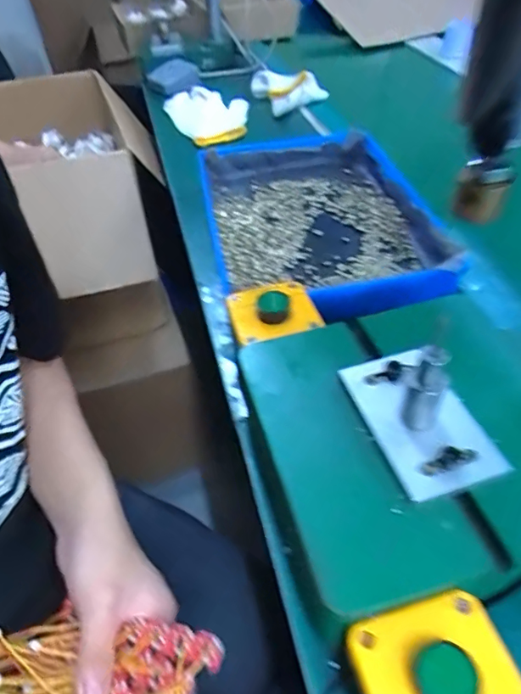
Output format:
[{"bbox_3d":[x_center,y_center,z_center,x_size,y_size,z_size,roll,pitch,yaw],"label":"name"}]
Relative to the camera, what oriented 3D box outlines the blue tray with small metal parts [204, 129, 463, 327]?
[{"bbox_3d":[0.061,-0.162,0.576,0.241,0.045,0.366,-8,46,-6],"label":"blue tray with small metal parts"}]

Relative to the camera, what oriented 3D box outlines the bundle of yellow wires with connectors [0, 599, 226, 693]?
[{"bbox_3d":[-0.115,0.214,0.294,0.173,0.046,0.087,1,46,1],"label":"bundle of yellow wires with connectors"}]

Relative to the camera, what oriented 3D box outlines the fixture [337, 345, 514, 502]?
[{"bbox_3d":[0.097,0.028,0.286,0.061,0.057,0.100,-15,47,-12],"label":"fixture"}]

